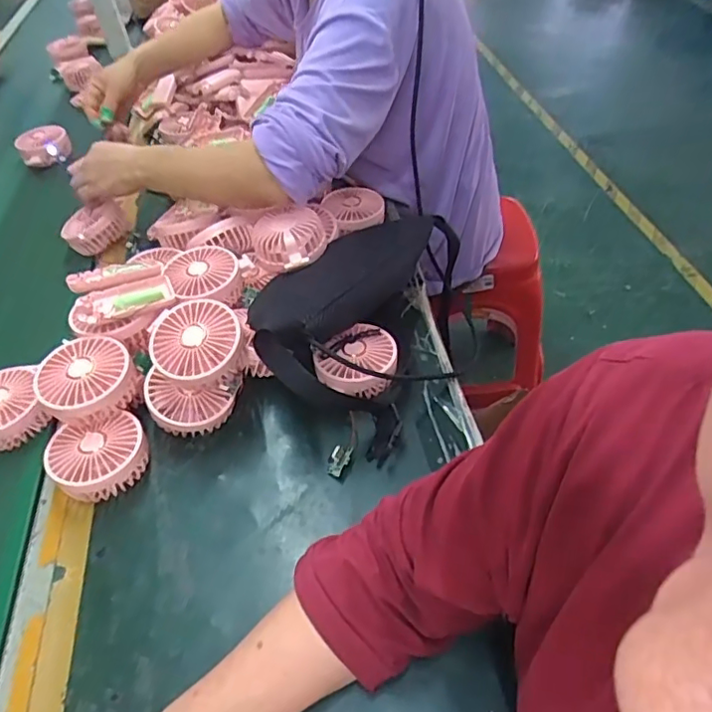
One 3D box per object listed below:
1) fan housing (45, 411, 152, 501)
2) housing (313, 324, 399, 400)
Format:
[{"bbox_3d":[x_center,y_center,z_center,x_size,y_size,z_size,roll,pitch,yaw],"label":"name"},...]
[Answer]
[{"bbox_3d":[-0.244,0.098,0.544,0.085,0.046,0.071,-23,48,-17],"label":"fan housing"},{"bbox_3d":[0.001,0.011,0.614,0.082,0.053,0.075,-2,46,2],"label":"housing"}]

